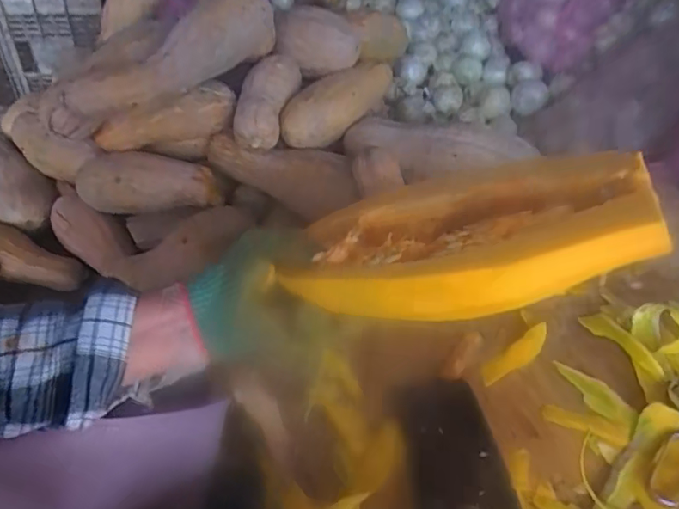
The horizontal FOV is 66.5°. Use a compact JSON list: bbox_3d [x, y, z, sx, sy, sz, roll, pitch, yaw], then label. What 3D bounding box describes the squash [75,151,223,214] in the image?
[{"bbox_3d":[-0.390,-0.146,1.059,0.286,0.103,0.111,0,44,-5],"label":"squash"}]

